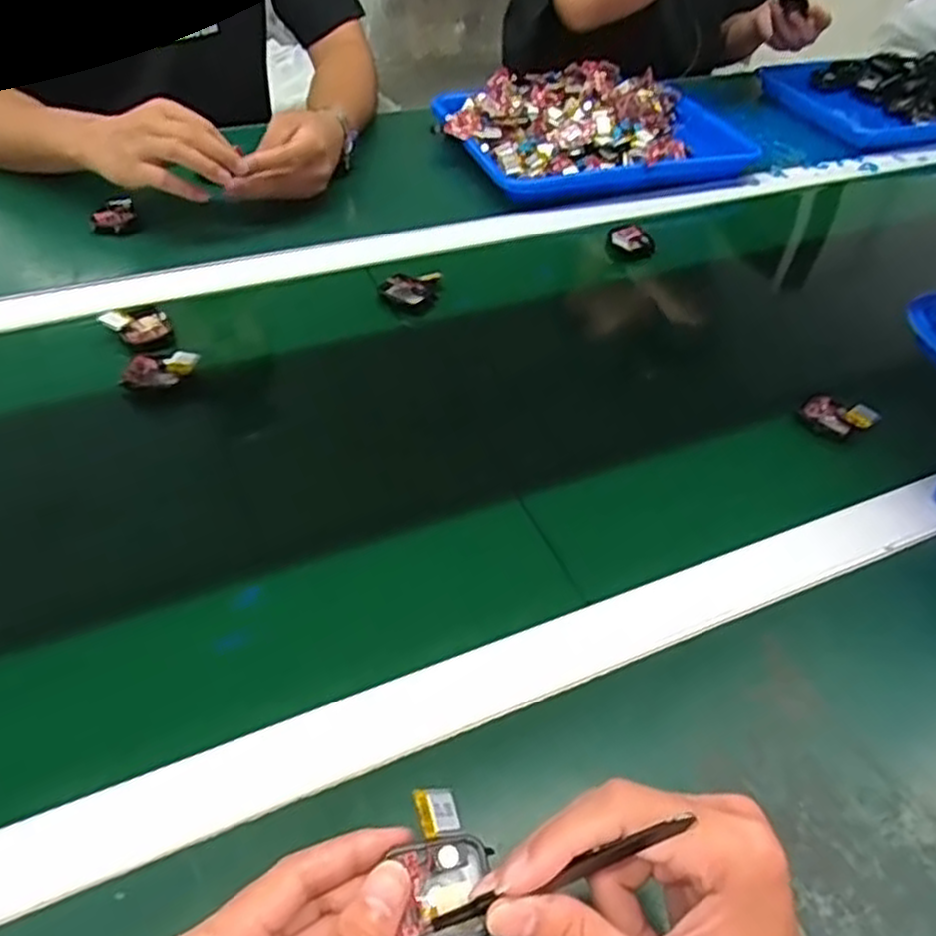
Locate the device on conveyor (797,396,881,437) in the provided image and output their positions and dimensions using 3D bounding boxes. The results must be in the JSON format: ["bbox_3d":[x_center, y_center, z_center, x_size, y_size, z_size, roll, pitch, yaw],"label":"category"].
[{"bbox_3d":[0.286,-0.040,0.582,0.051,0.020,0.031,31,50,22],"label":"device on conveyor"}]

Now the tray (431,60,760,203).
[{"bbox_3d":[0.147,-0.396,0.873,0.349,0.078,0.228,-10,47,-16],"label":"tray"}]

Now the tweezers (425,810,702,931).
[{"bbox_3d":[0.029,0.144,0.265,0.096,0.008,0.006,-28,46,12],"label":"tweezers"}]

